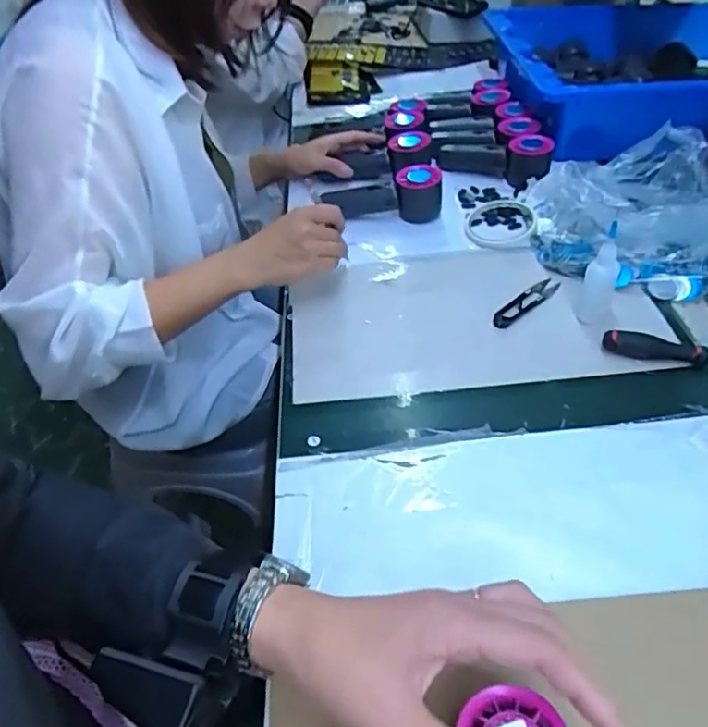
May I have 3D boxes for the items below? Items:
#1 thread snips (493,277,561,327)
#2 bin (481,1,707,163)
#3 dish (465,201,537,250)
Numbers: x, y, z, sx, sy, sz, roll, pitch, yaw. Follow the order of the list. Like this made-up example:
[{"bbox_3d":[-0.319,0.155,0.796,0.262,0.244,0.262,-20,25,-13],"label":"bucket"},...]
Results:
[{"bbox_3d":[0.183,-0.067,0.630,0.100,0.013,0.021,-33,50,-27],"label":"thread snips"},{"bbox_3d":[0.562,-0.498,0.979,0.640,0.107,0.442,-3,43,1],"label":"bin"},{"bbox_3d":[0.185,-0.179,0.743,0.081,0.016,0.095,12,45,16],"label":"dish"}]

